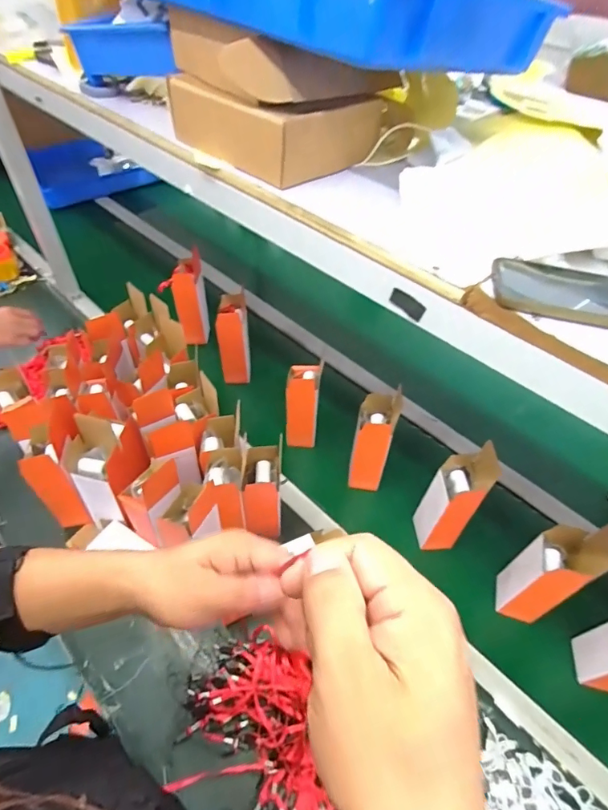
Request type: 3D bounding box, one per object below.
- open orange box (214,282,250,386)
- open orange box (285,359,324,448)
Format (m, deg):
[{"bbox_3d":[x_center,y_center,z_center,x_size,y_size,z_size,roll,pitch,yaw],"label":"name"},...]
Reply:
[{"bbox_3d":[-0.156,-0.143,1.035,0.070,0.198,0.076,-3,49,-6],"label":"open orange box"},{"bbox_3d":[-0.002,0.007,0.917,0.066,0.184,0.071,6,49,3],"label":"open orange box"}]

